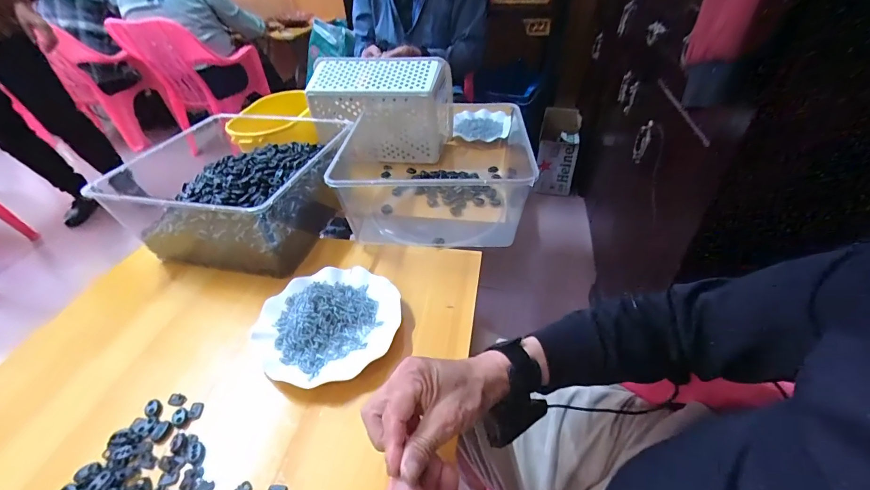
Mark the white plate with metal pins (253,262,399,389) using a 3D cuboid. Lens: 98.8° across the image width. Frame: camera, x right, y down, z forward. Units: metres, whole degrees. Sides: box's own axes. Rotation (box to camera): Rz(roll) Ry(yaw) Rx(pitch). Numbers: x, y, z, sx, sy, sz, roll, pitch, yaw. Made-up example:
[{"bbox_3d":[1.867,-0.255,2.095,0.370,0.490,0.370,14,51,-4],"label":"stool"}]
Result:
[{"bbox_3d":[-0.139,0.097,0.487,0.181,0.034,0.177,-3,41,2],"label":"white plate with metal pins"}]

